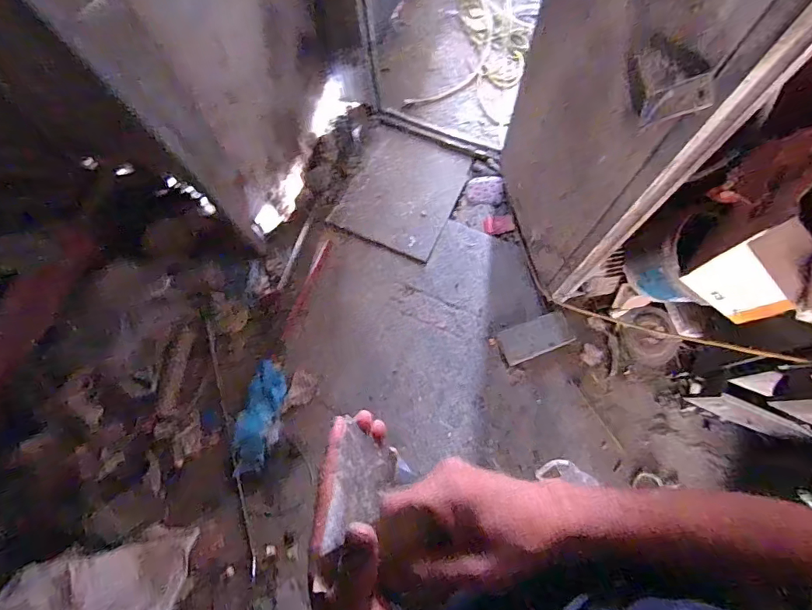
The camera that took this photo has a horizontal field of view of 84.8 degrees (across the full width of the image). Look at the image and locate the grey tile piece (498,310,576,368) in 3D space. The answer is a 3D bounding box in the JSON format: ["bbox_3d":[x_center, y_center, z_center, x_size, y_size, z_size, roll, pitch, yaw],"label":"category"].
[{"bbox_3d":[0.439,0.109,1.504,0.234,0.015,0.119,-22,78,4],"label":"grey tile piece"}]

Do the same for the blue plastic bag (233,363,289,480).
[{"bbox_3d":[-0.483,0.375,1.487,0.137,0.052,0.357,11,74,4],"label":"blue plastic bag"}]

